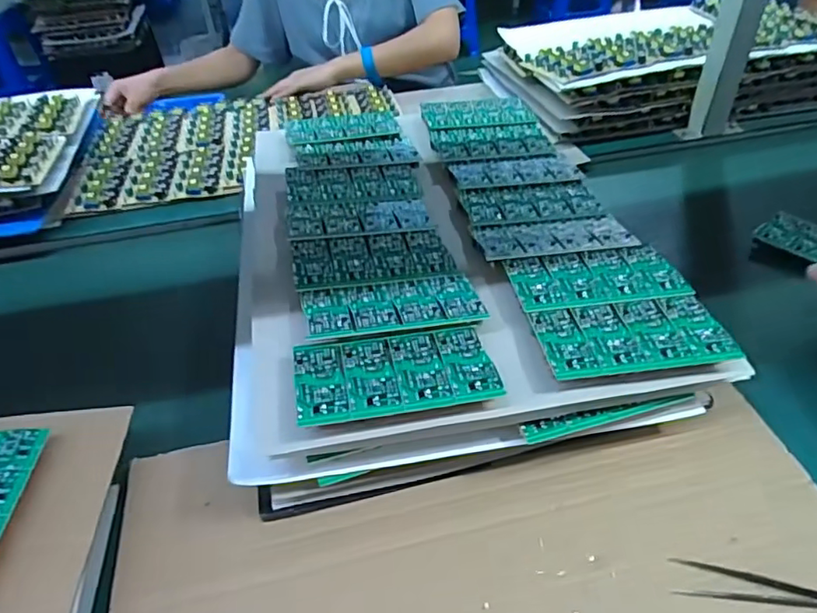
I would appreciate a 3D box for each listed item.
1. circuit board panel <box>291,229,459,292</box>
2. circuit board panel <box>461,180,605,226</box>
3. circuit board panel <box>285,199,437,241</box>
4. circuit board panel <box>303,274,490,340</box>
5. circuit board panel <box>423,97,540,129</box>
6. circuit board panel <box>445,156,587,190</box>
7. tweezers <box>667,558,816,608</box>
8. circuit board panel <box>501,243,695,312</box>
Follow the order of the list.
[{"bbox_3d":[-0.031,-0.042,0.479,0.132,0.004,0.067,-6,44,-10],"label":"circuit board panel"},{"bbox_3d":[0.123,-0.104,0.559,0.133,0.011,0.069,-9,43,-6],"label":"circuit board panel"},{"bbox_3d":[-0.047,-0.085,0.526,0.130,0.004,0.064,-7,38,-10],"label":"circuit board panel"},{"bbox_3d":[-0.012,-0.002,0.432,0.132,0.005,0.062,-7,34,-11],"label":"circuit board panel"},{"bbox_3d":[0.086,-0.242,0.697,0.132,0.013,0.072,-6,43,-3],"label":"circuit board panel"},{"bbox_3d":[0.115,-0.147,0.605,0.133,0.004,0.056,-7,42,-7],"label":"circuit board panel"},{"bbox_3d":[0.238,0.180,0.358,0.124,0.011,0.022,4,43,9],"label":"tweezers"},{"bbox_3d":[0.151,-0.025,0.454,0.132,0.006,0.066,-7,43,-4],"label":"circuit board panel"}]

